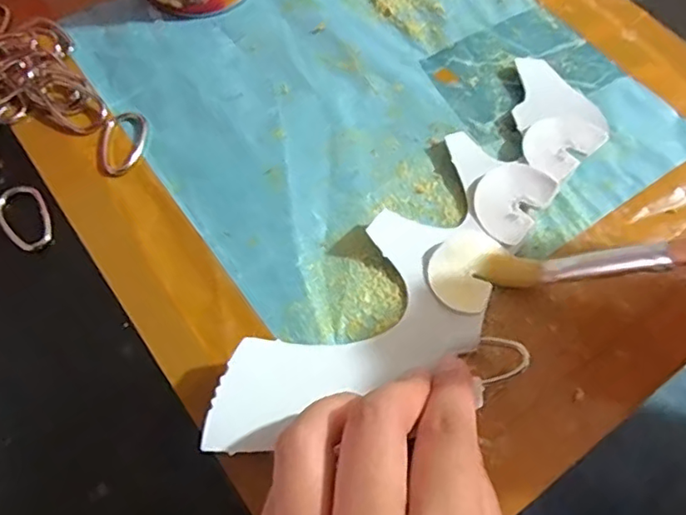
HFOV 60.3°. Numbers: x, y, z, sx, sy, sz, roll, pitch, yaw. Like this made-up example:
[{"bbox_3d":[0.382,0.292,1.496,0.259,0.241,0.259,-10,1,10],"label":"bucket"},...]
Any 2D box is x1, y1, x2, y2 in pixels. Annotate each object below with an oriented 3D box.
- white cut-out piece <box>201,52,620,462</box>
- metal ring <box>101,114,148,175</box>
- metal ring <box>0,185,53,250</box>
[{"bbox_3d":[0.041,-0.003,0.241,0.058,0.014,0.223,41,70,7],"label":"white cut-out piece"},{"bbox_3d":[-0.102,-0.053,0.272,0.020,0.004,0.034,2,63,0],"label":"metal ring"},{"bbox_3d":[-0.138,-0.018,0.254,0.020,0.004,0.033,-28,67,-14],"label":"metal ring"}]

